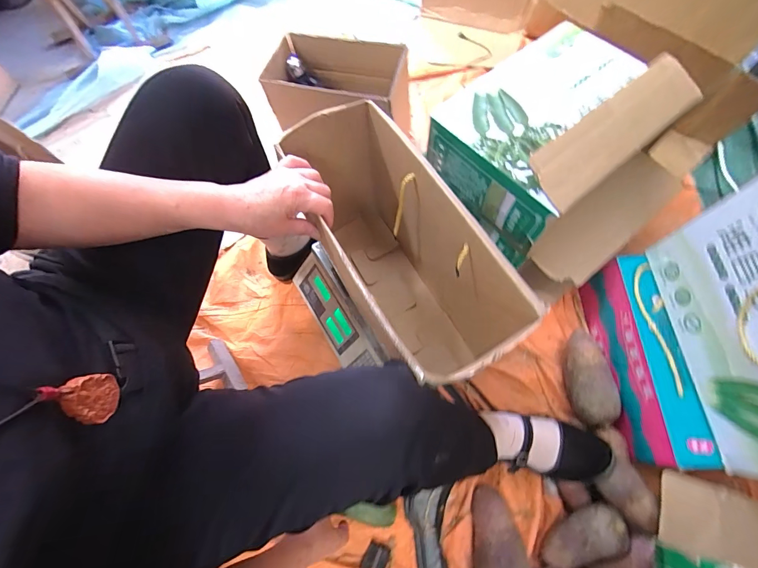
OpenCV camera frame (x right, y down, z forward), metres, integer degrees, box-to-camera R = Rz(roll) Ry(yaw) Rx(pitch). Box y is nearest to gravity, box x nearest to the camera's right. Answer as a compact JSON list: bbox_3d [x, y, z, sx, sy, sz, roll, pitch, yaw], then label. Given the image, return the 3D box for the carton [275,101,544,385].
[{"bbox_3d":[0.019,-0.033,0.515,0.148,0.282,0.377,-29,71,-8],"label":"carton"}]

